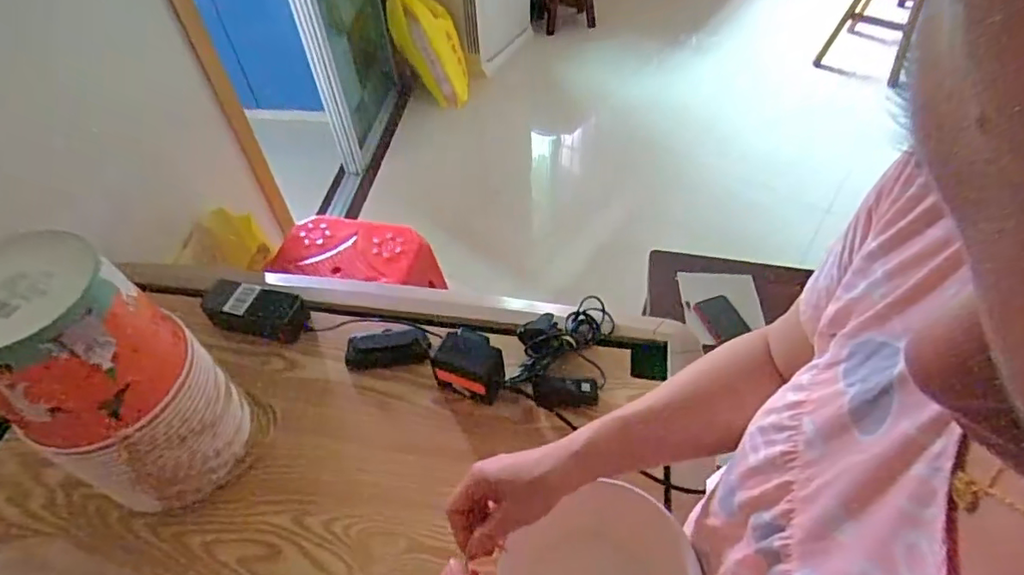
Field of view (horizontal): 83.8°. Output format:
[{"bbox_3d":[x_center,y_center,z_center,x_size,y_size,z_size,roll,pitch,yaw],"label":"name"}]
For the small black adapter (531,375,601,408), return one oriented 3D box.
[{"bbox_3d":[0.065,0.126,0.689,0.078,0.018,0.034,-2,49,2],"label":"small black adapter"}]

